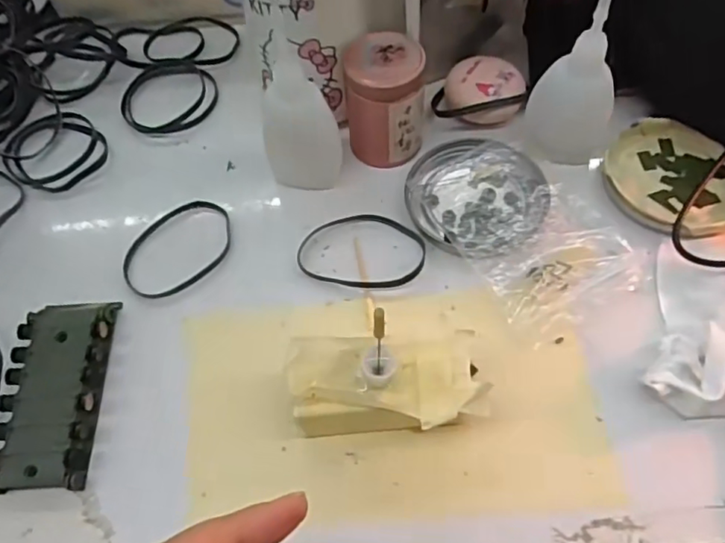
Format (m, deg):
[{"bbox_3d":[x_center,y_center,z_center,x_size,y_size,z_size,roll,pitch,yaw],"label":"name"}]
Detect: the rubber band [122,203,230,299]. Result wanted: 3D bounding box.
[{"bbox_3d":[-0.106,-0.014,0.338,0.052,0.004,0.069,36,68,22],"label":"rubber band"}]

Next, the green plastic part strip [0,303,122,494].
[{"bbox_3d":[-0.152,0.057,0.290,0.045,0.016,0.093,-3,59,1],"label":"green plastic part strip"}]

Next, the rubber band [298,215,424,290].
[{"bbox_3d":[0.000,-0.014,0.328,0.070,0.004,0.047,6,60,7],"label":"rubber band"}]

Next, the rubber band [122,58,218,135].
[{"bbox_3d":[-0.134,-0.120,0.396,0.068,0.004,0.062,35,67,21],"label":"rubber band"}]

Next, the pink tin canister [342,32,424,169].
[{"bbox_3d":[0.013,-0.101,0.340,0.042,0.063,0.046,0,60,3],"label":"pink tin canister"}]

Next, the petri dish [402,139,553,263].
[{"bbox_3d":[0.064,-0.043,0.336,0.079,0.011,0.076,-1,60,2],"label":"petri dish"}]

